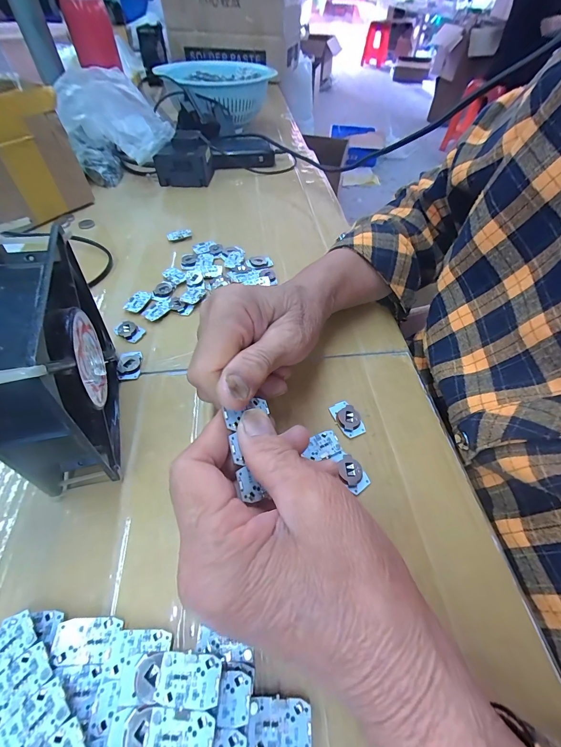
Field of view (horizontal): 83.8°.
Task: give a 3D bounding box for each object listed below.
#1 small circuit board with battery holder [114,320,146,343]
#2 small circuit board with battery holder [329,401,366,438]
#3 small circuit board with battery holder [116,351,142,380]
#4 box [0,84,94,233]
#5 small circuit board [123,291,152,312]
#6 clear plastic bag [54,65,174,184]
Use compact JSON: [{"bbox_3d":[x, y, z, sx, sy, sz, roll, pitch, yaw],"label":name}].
[{"bbox_3d":[-0.141,-0.040,0.291,0.029,0.004,0.018,30,57,19],"label":"small circuit board with battery holder"},{"bbox_3d":[0.051,0.034,0.239,0.017,0.006,0.029,-19,56,-15],"label":"small circuit board with battery holder"},{"bbox_3d":[-0.128,-0.007,0.266,0.019,0.007,0.025,-12,54,-11],"label":"small circuit board with battery holder"},{"bbox_3d":[-0.325,-0.256,0.376,0.084,0.126,0.138,38,61,24],"label":"box"},{"bbox_3d":[-0.142,-0.073,0.311,0.017,0.004,0.027,17,54,11],"label":"small circuit board"},{"bbox_3d":[-0.239,-0.364,0.462,0.143,0.121,0.077,-8,53,-8],"label":"clear plastic bag"}]

